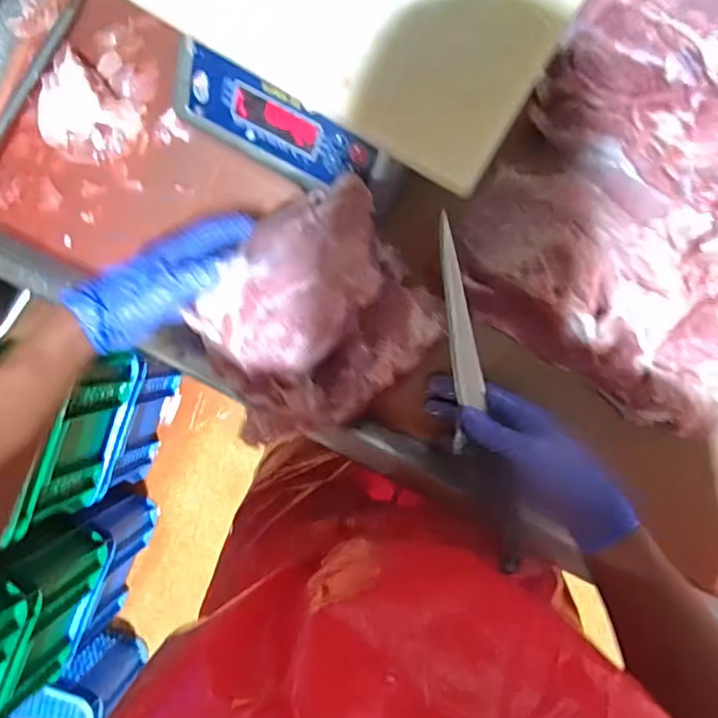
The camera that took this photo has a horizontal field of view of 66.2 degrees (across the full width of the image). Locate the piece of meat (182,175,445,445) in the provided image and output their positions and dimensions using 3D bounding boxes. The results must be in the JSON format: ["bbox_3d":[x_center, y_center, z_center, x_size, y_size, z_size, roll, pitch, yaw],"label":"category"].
[{"bbox_3d":[-0.040,-0.028,0.462,0.204,0.114,0.162,-42,88,5],"label":"piece of meat"}]

